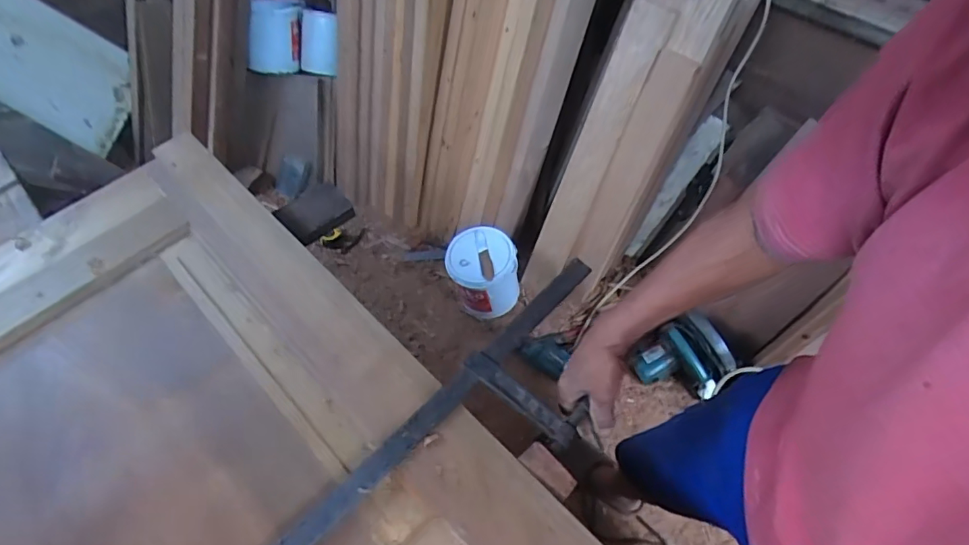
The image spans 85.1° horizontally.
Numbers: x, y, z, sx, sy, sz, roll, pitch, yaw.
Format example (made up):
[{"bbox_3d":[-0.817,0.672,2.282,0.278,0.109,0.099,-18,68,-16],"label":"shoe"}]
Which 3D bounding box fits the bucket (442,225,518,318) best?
[{"bbox_3d":[-0.003,0.006,1.483,0.191,0.200,0.178,0,56,0],"label":"bucket"}]

